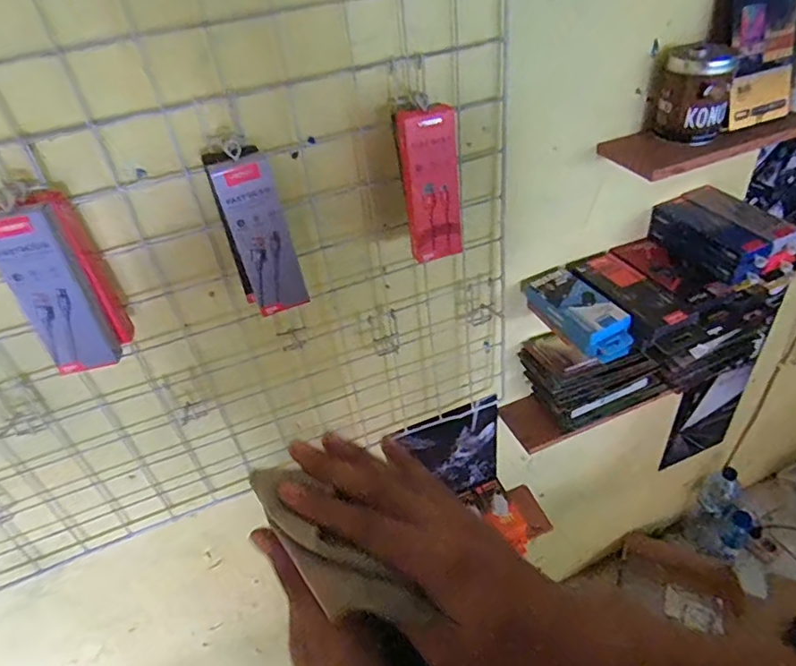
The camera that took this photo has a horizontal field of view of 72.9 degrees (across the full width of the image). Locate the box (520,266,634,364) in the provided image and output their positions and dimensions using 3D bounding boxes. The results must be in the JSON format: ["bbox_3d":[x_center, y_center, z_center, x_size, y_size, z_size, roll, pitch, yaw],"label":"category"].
[{"bbox_3d":[0.245,-0.027,0.737,0.072,0.045,0.165,-19,41,-14],"label":"box"}]

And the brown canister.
[{"bbox_3d":[0.358,-0.296,0.657,0.089,0.100,0.088,12,43,22],"label":"brown canister"}]

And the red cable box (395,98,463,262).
[{"bbox_3d":[0.035,-0.148,0.550,0.058,0.148,0.030,-10,40,-3],"label":"red cable box"}]

